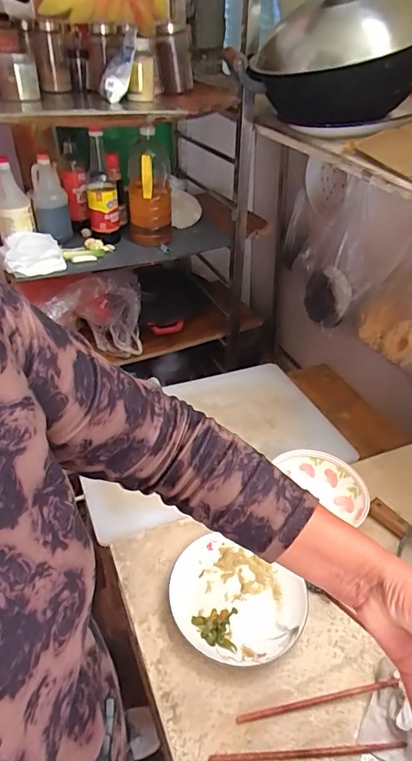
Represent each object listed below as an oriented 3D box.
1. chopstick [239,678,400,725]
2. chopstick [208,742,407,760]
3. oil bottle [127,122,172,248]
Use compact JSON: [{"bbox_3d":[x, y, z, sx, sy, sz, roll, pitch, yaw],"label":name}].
[{"bbox_3d":[0.142,0.408,0.590,0.208,0.013,0.013,-7,42,-7],"label":"chopstick"},{"bbox_3d":[0.120,0.441,0.548,0.230,0.013,0.009,-3,42,-2],"label":"chopstick"},{"bbox_3d":[-0.147,-0.482,1.186,0.117,0.248,0.089,-6,42,-5],"label":"oil bottle"}]

